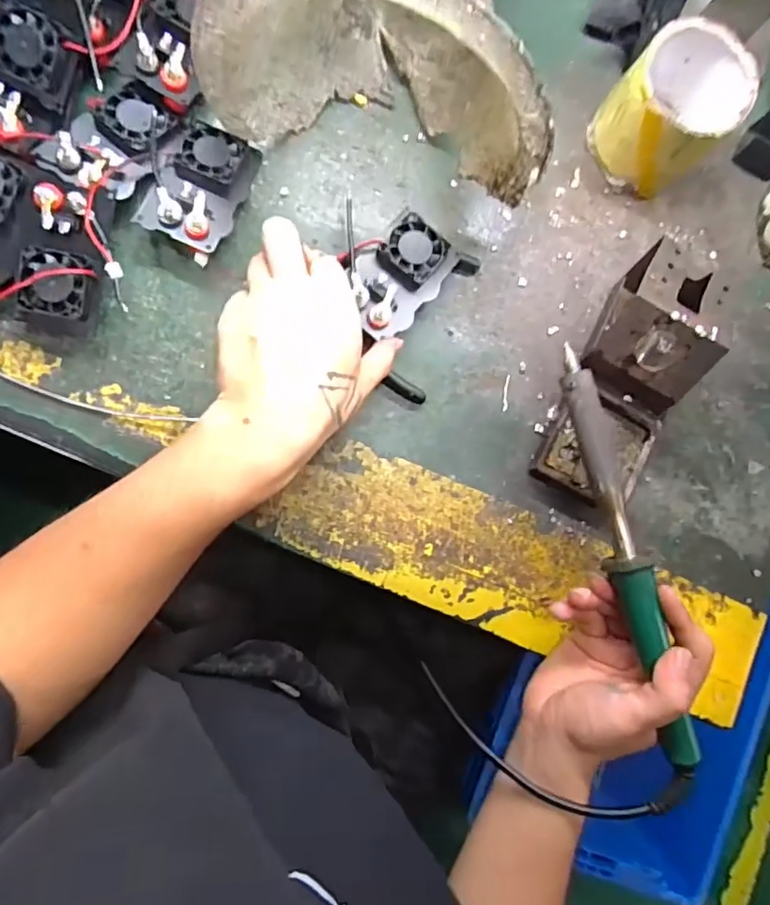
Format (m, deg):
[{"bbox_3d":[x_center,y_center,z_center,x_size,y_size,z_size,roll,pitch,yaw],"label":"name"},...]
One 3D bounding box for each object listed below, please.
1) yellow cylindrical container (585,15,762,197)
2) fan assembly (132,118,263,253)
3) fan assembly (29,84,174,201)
[{"bbox_3d":[0.205,-0.247,0.417,0.083,0.073,0.076,0,87,-7],"label":"yellow cylindrical container"},{"bbox_3d":[-0.126,-0.182,0.392,0.055,0.029,0.086,19,85,-6],"label":"fan assembly"},{"bbox_3d":[-0.182,-0.213,0.382,0.058,0.020,0.082,29,84,-4],"label":"fan assembly"}]

